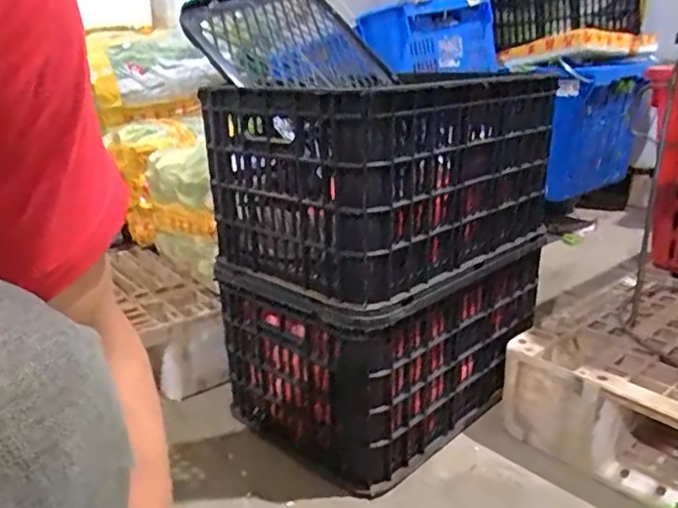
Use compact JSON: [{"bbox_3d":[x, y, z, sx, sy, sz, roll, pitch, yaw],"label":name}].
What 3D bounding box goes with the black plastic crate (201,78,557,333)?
[{"bbox_3d":[0.081,-0.116,0.895,0.445,0.265,0.301,-17,24,-39],"label":"black plastic crate"}]

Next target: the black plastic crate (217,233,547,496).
[{"bbox_3d":[0.081,0.123,0.985,0.317,0.268,0.434,15,25,41],"label":"black plastic crate"}]

